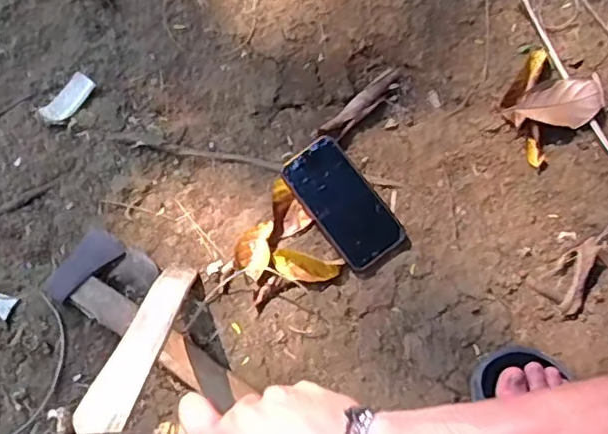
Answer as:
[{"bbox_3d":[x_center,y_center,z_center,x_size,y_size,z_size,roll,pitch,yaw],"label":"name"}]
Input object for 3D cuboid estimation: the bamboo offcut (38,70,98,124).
[{"bbox_3d":[-0.280,-0.140,0.730,0.070,0.012,0.034,-44,78,-9],"label":"bamboo offcut"}]

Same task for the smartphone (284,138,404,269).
[{"bbox_3d":[0.043,-0.016,0.677,0.071,0.010,0.144,-38,87,2],"label":"smartphone"}]

